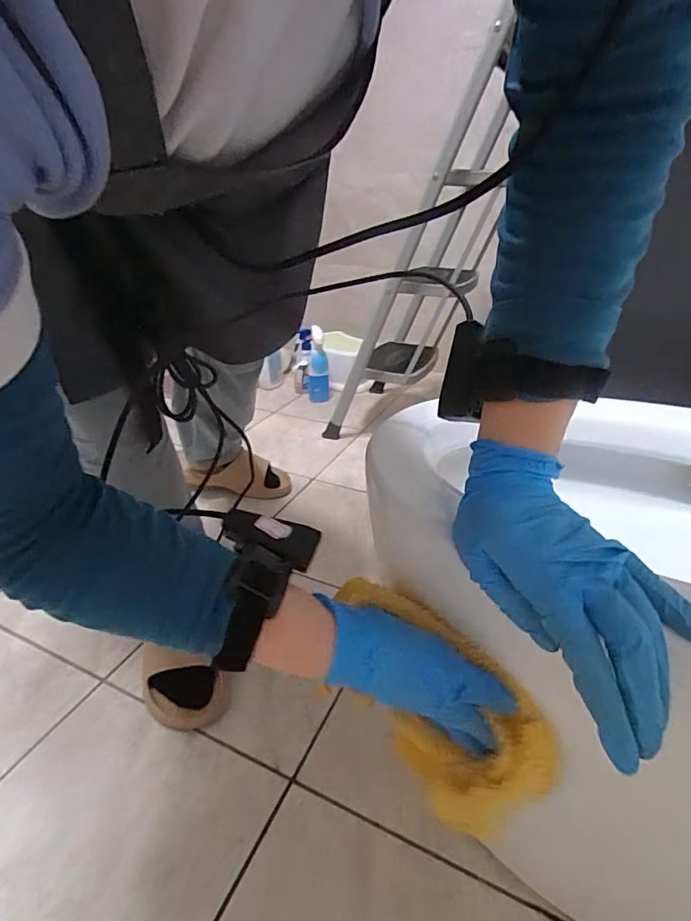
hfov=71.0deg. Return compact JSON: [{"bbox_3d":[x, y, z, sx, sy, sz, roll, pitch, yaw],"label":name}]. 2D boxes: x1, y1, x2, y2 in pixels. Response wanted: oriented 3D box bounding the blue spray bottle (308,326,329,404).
[{"bbox_3d":[-0.085,-0.291,1.535,0.068,0.226,0.063,2,28,-1],"label":"blue spray bottle"}]

